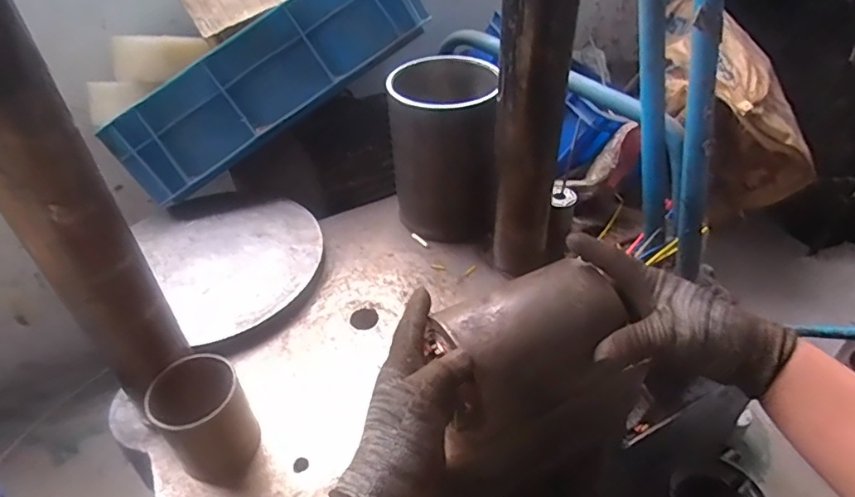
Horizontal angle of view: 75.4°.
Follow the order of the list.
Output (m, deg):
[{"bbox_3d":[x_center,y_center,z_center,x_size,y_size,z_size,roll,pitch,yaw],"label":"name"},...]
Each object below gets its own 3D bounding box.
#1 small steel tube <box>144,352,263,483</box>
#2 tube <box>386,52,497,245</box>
[{"bbox_3d":[-0.183,0.144,0.465,0.077,0.089,0.072,-27,46,-25],"label":"small steel tube"},{"bbox_3d":[0.017,-0.116,0.666,0.111,0.180,0.124,-3,41,0],"label":"tube"}]

